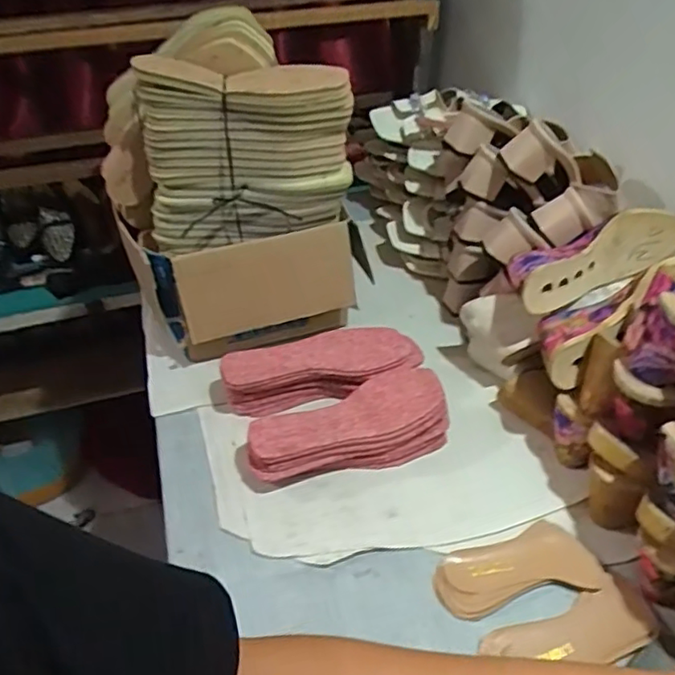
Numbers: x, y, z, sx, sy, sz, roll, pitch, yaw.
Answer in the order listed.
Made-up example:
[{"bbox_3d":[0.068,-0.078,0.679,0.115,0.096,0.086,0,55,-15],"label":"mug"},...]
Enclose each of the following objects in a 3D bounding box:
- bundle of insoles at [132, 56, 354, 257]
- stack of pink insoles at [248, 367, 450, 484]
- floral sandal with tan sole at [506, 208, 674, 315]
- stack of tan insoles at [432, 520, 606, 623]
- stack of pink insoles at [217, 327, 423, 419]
[{"bbox_3d":[-0.107,-0.216,0.737,0.242,0.206,0.067,-6,42,-7],"label":"bundle of insoles"},{"bbox_3d":[0.014,0.113,0.742,0.241,0.070,0.093,-16,44,-18],"label":"stack of pink insoles"},{"bbox_3d":[0.311,-0.106,0.760,0.234,0.073,0.078,-16,44,-18],"label":"floral sandal with tan sole"},{"bbox_3d":[0.185,0.238,0.634,0.167,0.015,0.073,-10,42,-11],"label":"stack of tan insoles"},{"bbox_3d":[-0.020,0.040,0.823,0.255,0.080,0.092,-7,42,-7],"label":"stack of pink insoles"}]

